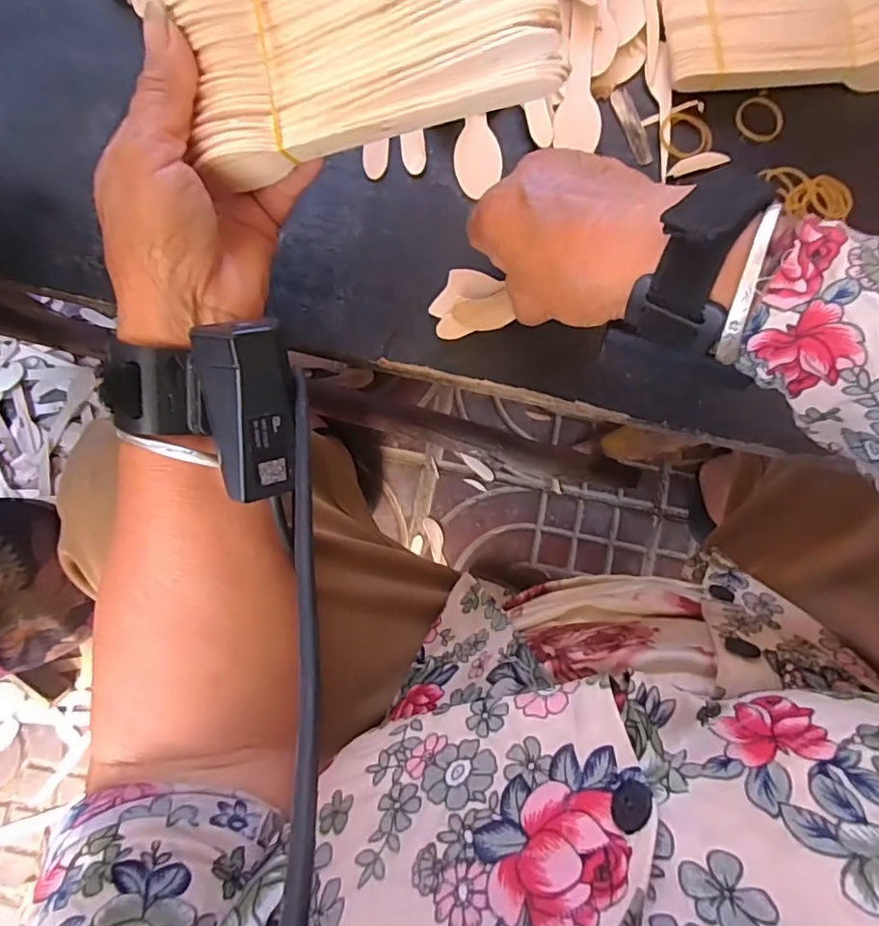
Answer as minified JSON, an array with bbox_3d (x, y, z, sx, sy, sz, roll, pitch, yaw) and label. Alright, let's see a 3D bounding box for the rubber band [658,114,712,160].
[{"bbox_3d":[0.156,-0.207,0.347,0.034,0.005,0.032,-39,86,-9],"label":"rubber band"}]

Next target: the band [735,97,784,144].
[{"bbox_3d":[0.207,-0.222,0.357,0.028,0.004,0.030,0,91,1],"label":"band"}]

